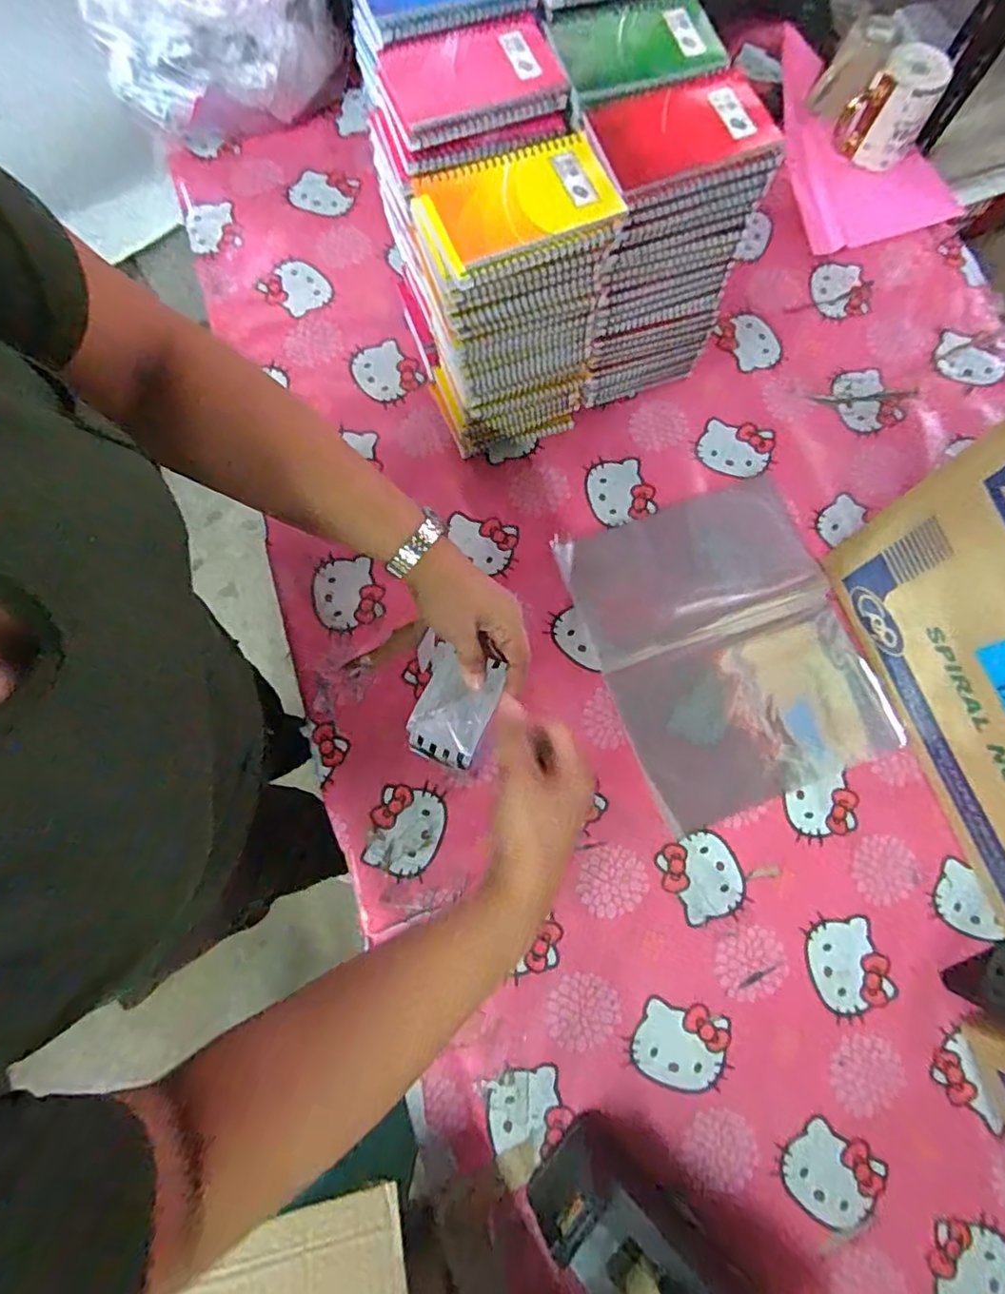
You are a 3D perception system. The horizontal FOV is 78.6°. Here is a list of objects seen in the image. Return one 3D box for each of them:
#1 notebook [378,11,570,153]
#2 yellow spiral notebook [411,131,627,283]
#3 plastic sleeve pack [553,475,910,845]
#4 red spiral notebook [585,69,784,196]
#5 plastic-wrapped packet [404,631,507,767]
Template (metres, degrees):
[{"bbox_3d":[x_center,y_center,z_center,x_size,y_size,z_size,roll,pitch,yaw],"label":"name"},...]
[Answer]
[{"bbox_3d":[-0.024,-0.451,0.482,0.136,0.011,0.095,-19,77,-5],"label":"notebook"},{"bbox_3d":[0.009,-0.335,0.460,0.138,0.012,0.097,-22,77,-5],"label":"yellow spiral notebook"},{"bbox_3d":[0.229,-0.007,0.635,0.257,0.018,0.323,-19,77,-5],"label":"plastic sleeve pack"},{"bbox_3d":[0.139,-0.402,0.474,0.125,0.013,0.095,-20,77,-5],"label":"red spiral notebook"},{"bbox_3d":[-0.037,0.044,0.492,0.061,0.020,0.096,15,75,13],"label":"plastic-wrapped packet"}]

